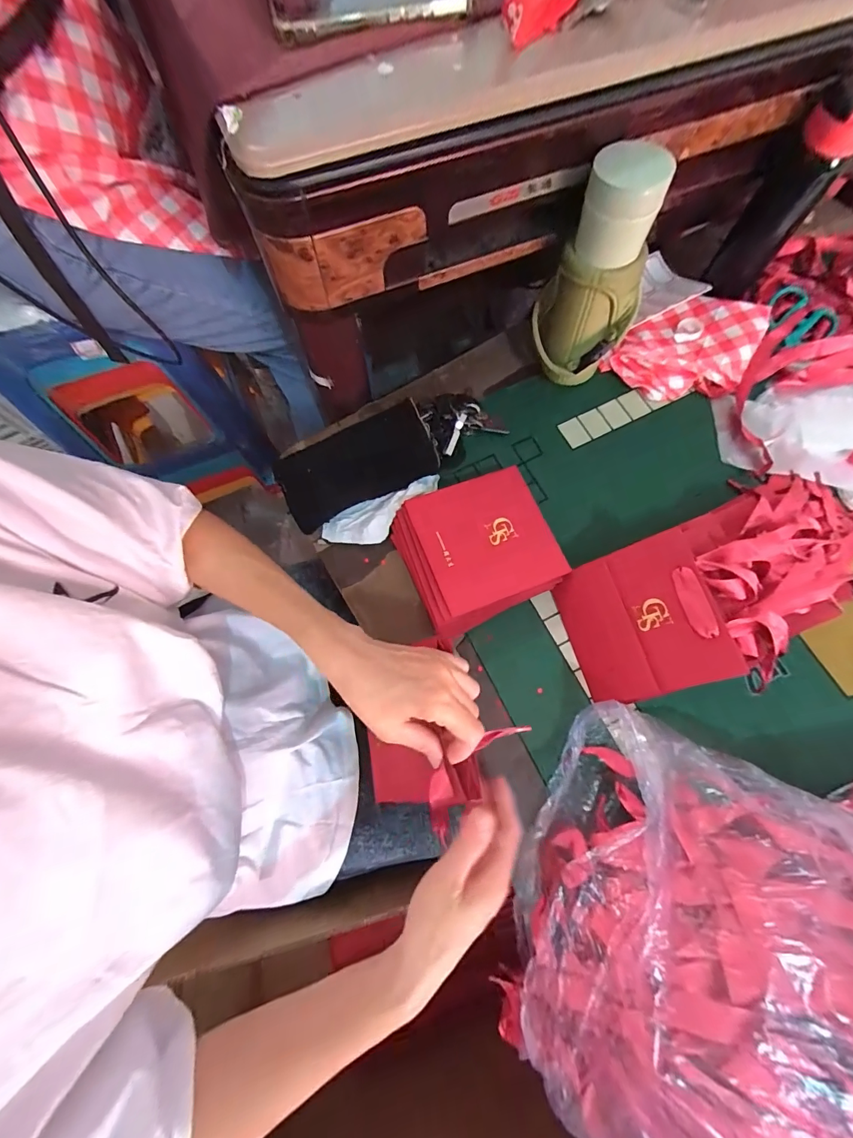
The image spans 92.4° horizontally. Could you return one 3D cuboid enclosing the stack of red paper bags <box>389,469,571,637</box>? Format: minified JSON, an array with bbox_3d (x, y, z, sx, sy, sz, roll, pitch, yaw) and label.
[{"bbox_3d":[0.055,-0.025,0.461,0.161,0.042,0.151,-23,75,-7],"label":"stack of red paper bags"}]

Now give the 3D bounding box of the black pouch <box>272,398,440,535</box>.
[{"bbox_3d":[-0.087,-0.128,0.498,0.185,0.037,0.104,-23,75,-7],"label":"black pouch"}]

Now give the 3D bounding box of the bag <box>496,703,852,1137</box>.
[{"bbox_3d":[0.320,0.254,0.301,0.507,0.133,0.310,-7,74,-2],"label":"bag"}]

